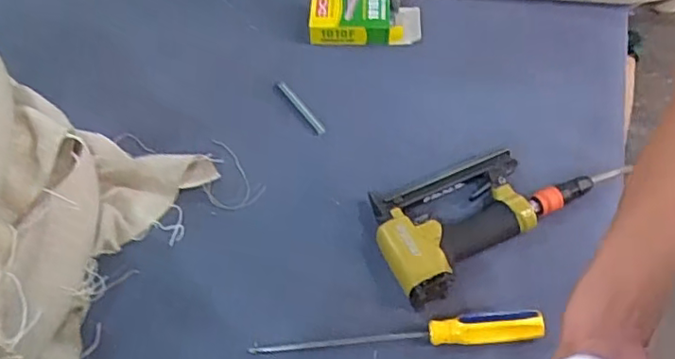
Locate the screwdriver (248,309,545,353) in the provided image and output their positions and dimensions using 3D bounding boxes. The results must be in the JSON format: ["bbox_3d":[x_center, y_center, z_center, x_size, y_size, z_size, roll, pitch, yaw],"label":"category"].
[{"bbox_3d":[0.060,0.154,0.608,0.291,0.027,0.035,-3,59,-1],"label":"screwdriver"}]

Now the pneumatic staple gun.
[{"bbox_3d":[0.173,0.020,0.676,0.287,0.045,0.131,-26,62,-14],"label":"pneumatic staple gun"}]

